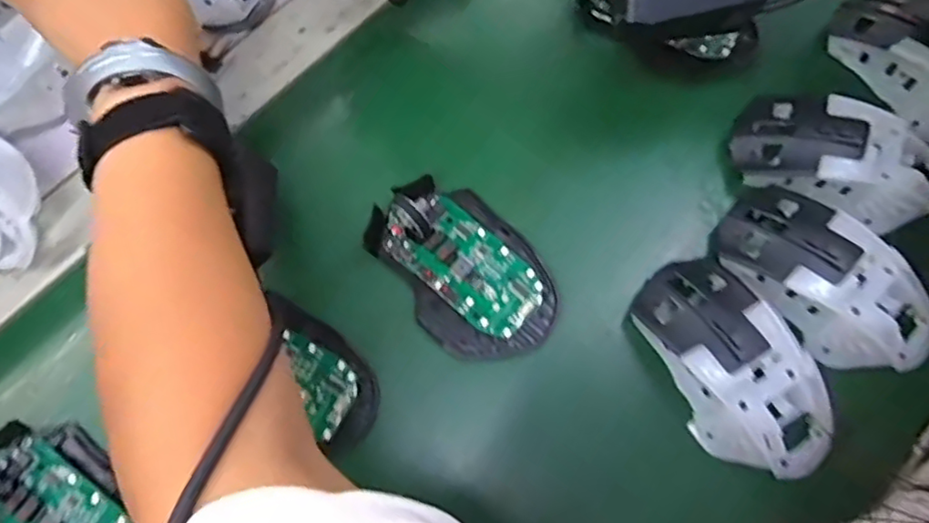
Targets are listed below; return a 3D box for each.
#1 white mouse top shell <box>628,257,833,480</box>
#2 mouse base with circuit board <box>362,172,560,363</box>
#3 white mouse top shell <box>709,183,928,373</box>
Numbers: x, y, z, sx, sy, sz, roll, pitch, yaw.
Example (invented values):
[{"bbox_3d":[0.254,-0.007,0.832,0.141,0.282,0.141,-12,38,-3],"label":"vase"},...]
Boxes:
[{"bbox_3d":[0.133,0.051,0.301,0.058,0.032,0.113,-29,73,-7],"label":"white mouse top shell"},{"bbox_3d":[-0.001,0.001,0.327,0.112,0.031,0.074,42,78,14],"label":"mouse base with circuit board"},{"bbox_3d":[0.189,0.007,0.314,0.114,0.034,0.062,42,79,14],"label":"white mouse top shell"}]

